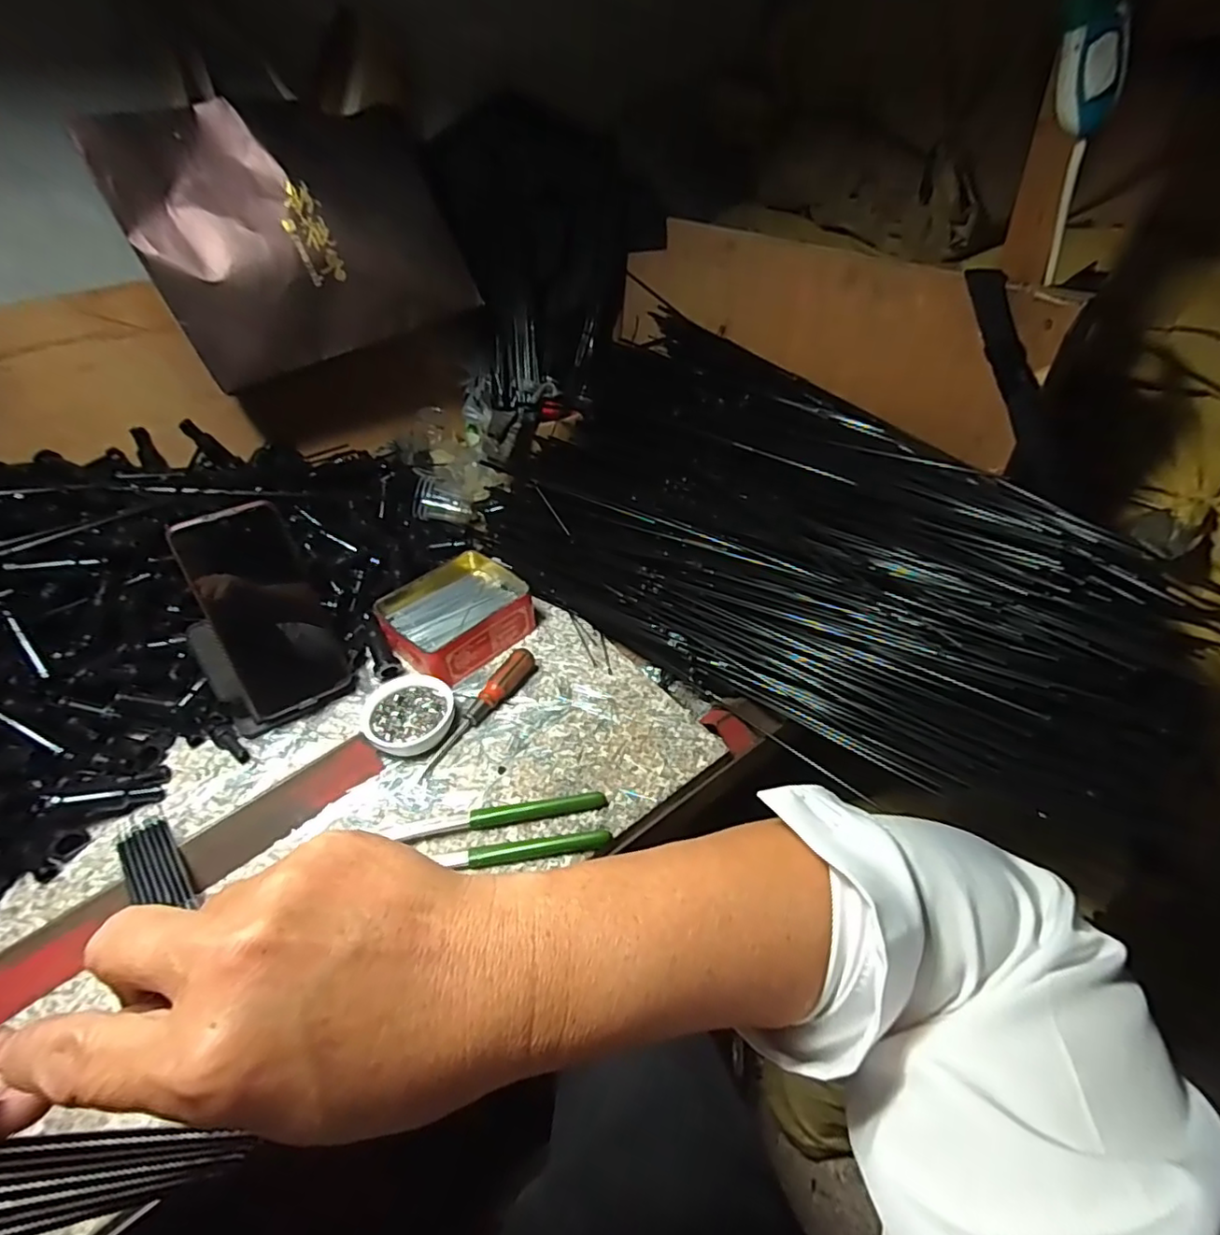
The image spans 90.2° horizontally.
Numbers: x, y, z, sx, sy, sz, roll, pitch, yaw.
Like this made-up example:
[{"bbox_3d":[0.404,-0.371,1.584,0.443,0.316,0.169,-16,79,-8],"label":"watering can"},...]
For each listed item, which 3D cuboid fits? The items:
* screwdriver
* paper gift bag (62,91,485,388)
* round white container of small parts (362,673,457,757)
[{"bbox_3d":[-0.111,0.077,0.514,0.018,0.024,0.137,24,49,26],"label":"screwdriver"},{"bbox_3d":[-0.296,-0.377,0.598,0.292,0.212,0.072,-32,30,-22],"label":"paper gift bag"},{"bbox_3d":[-0.169,0.080,0.509,0.077,0.017,0.072,-2,43,2],"label":"round white container of small parts"}]

